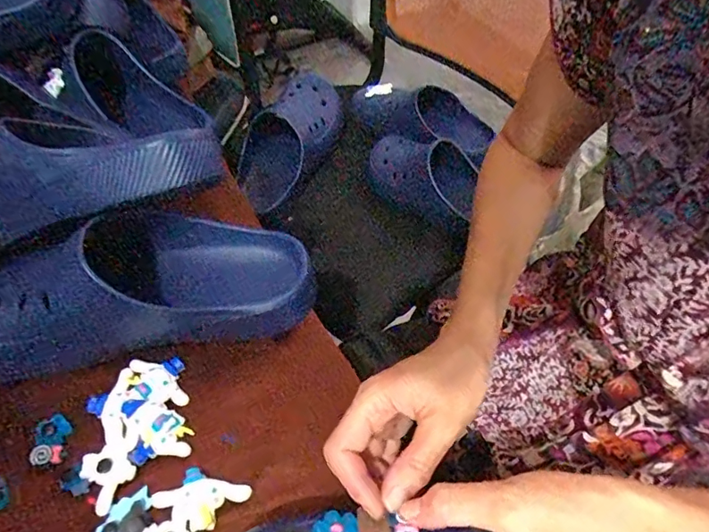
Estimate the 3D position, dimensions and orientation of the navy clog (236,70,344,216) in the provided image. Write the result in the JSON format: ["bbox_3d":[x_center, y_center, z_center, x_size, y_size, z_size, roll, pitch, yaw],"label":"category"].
[{"bbox_3d":[-0.095,-0.211,0.828,0.112,0.084,0.302,18,55,17],"label":"navy clog"}]

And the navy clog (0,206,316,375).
[{"bbox_3d":[-0.187,0.017,0.424,0.289,0.099,0.086,-11,52,-5],"label":"navy clog"}]

